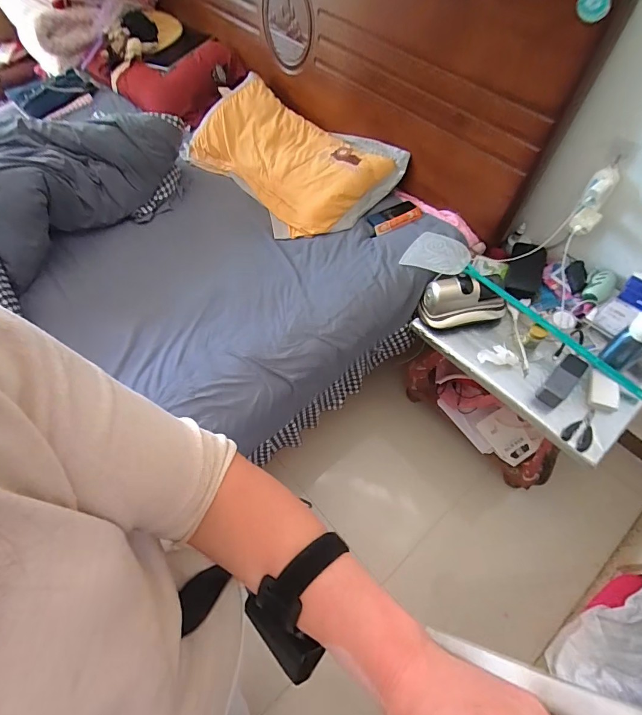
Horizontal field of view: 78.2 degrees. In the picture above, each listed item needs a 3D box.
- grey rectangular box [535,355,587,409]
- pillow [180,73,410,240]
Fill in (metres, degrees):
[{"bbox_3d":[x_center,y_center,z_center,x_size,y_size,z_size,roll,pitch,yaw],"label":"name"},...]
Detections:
[{"bbox_3d":[0.600,0.058,0.984,0.051,0.041,0.144,39,68,21],"label":"grey rectangular box"},{"bbox_3d":[-0.124,-0.632,1.231,0.354,0.129,0.660,-40,66,-20],"label":"pillow"}]

